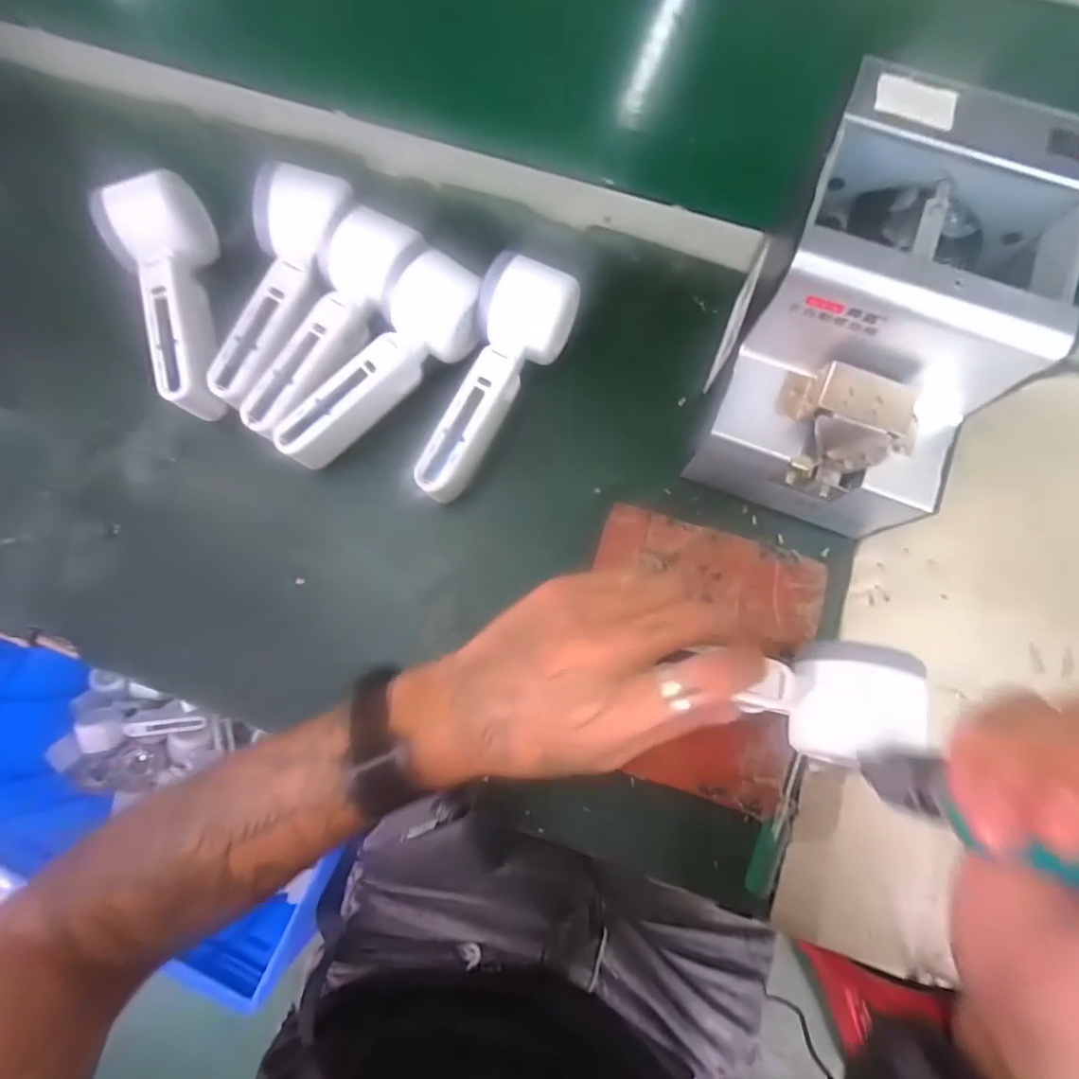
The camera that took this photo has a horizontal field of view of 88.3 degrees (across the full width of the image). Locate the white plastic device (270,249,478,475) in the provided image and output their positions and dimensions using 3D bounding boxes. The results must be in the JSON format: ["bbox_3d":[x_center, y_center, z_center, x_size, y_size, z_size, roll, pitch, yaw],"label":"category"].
[{"bbox_3d":[-0.104,-0.116,0.360,0.164,0.047,0.059,-39,79,-7],"label":"white plastic device"}]

